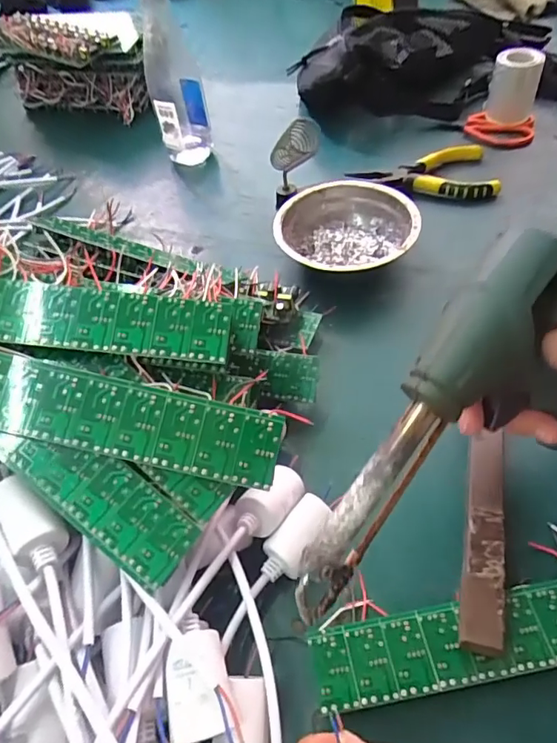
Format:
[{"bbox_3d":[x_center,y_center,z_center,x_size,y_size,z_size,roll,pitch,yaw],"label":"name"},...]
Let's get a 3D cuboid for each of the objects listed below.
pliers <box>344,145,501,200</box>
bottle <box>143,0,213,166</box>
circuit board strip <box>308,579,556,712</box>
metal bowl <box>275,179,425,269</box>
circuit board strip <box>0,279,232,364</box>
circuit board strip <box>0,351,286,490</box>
[{"bbox_3d":[0.155,-0.205,0.541,0.143,0.028,0.072,-7,51,0],"label":"pliers"},{"bbox_3d":[-0.120,-0.341,0.573,0.059,0.208,0.074,-11,52,-3],"label":"bottle"},{"bbox_3d":[0.112,0.140,0.269,0.186,0.004,0.038,-11,51,-1],"label":"circuit board strip"},{"bbox_3d":[0.062,-0.126,0.479,0.123,0.051,0.120,-3,52,3],"label":"metal bowl"},{"bbox_3d":[-0.129,-0.031,0.275,0.201,0.004,0.036,5,72,-2],"label":"circuit board strip"},{"bbox_3d":[-0.103,0.019,0.260,0.208,0.004,0.040,12,79,0],"label":"circuit board strip"}]

